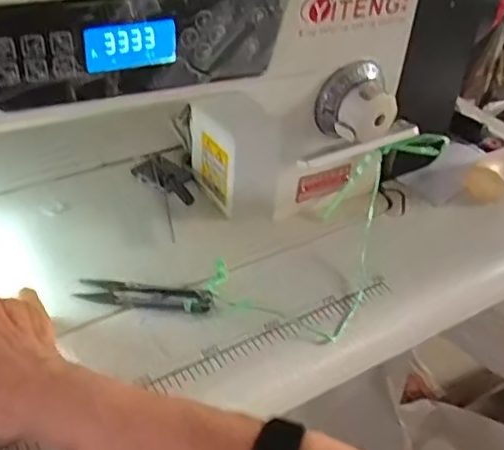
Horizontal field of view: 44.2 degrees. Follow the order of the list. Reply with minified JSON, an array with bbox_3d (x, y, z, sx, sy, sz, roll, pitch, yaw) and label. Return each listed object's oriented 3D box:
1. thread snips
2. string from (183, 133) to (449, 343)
[{"bbox_3d":[-0.078,0.050,0.448,0.097,0.008,0.024,9,38,6],"label":"thread snips"},{"bbox_3d":[0.070,0.001,0.487,0.100,0.050,0.259,30,58,29],"label":"string"}]

